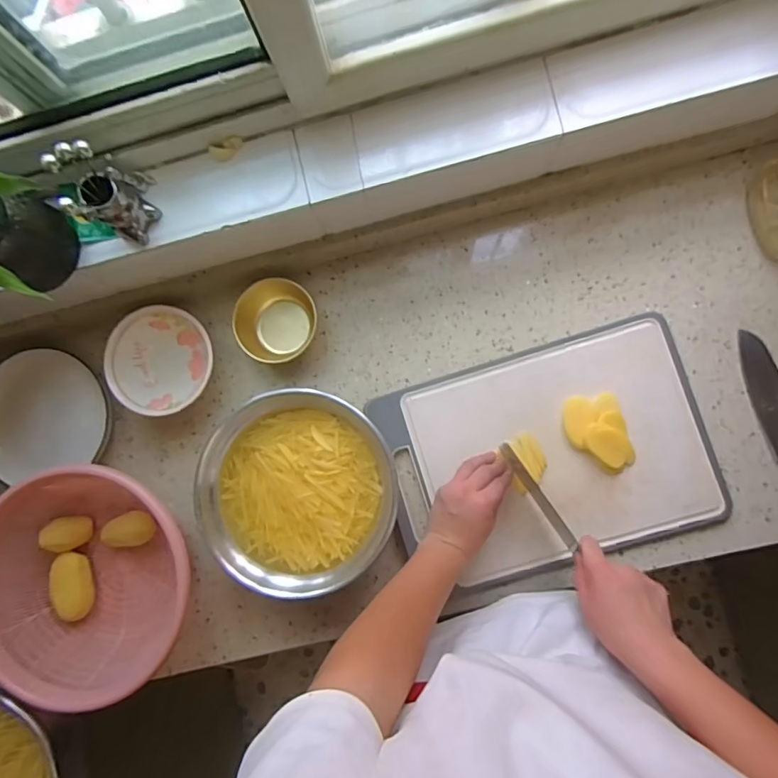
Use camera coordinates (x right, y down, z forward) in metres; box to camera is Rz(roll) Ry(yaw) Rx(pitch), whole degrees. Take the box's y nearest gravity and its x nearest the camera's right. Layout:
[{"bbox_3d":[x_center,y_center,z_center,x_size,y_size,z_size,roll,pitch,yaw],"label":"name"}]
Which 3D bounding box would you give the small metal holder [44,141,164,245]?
[{"bbox_3d":[-0.304,-0.216,0.543,0.059,0.113,0.070,-28,85,2],"label":"small metal holder"}]

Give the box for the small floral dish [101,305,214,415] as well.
[{"bbox_3d":[-0.319,-0.039,0.705,0.147,0.055,0.145,0,86,5],"label":"small floral dish"}]

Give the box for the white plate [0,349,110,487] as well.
[{"bbox_3d":[-0.504,0.032,0.723,0.185,0.036,0.176,-16,84,4],"label":"white plate"}]

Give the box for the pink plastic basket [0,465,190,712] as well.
[{"bbox_3d":[-0.375,0.257,0.650,0.255,0.131,0.272,0,86,5],"label":"pink plastic basket"}]

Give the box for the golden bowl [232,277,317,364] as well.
[{"bbox_3d":[-0.160,-0.096,0.700,0.104,0.043,0.112,0,86,5],"label":"golden bowl"}]

